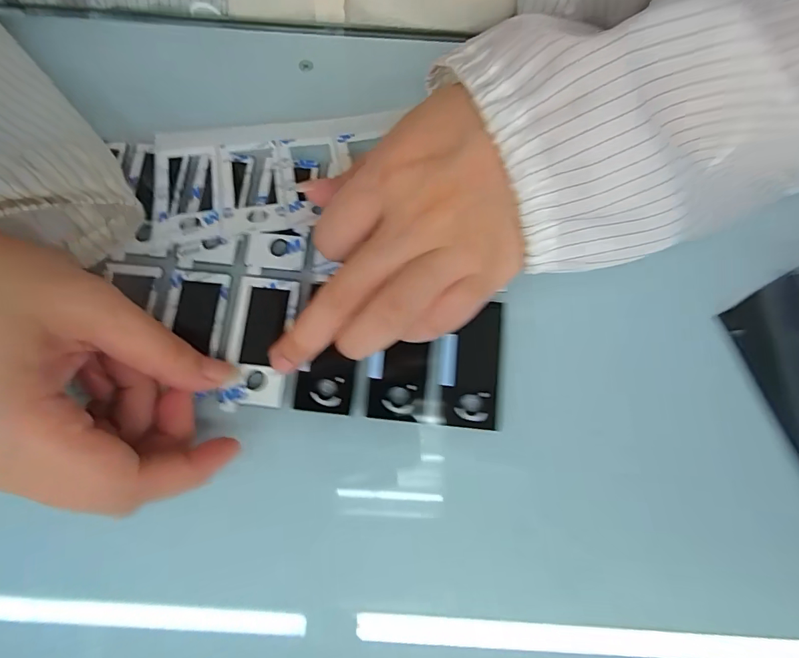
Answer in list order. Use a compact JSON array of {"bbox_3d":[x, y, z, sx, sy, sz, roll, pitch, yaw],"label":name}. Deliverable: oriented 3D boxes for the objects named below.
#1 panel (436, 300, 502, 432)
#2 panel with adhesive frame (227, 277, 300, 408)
[{"bbox_3d":[0.032,0.016,0.209,0.027,0.004,0.057,6,77,1],"label":"panel"},{"bbox_3d":[-0.063,0.005,0.210,0.028,0.004,0.060,0,76,0],"label":"panel with adhesive frame"}]

